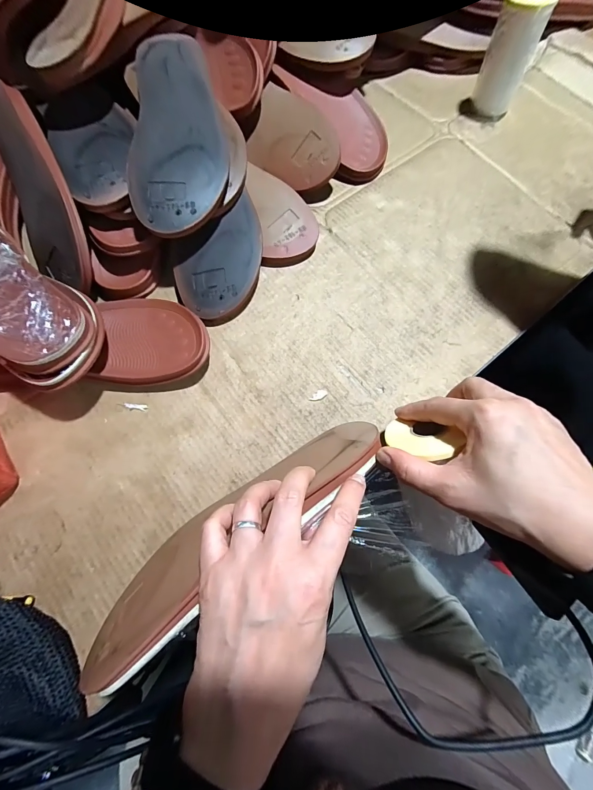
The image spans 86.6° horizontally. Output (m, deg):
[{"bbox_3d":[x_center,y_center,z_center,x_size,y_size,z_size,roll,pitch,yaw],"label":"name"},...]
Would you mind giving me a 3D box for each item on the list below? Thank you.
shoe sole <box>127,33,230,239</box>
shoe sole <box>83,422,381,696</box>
[{"bbox_3d":[-0.127,-0.286,0.342,0.095,0.040,0.243,-7,72,0],"label":"shoe sole"},{"bbox_3d":[-0.041,0.095,0.248,0.246,0.096,0.018,-34,113,-16],"label":"shoe sole"}]

